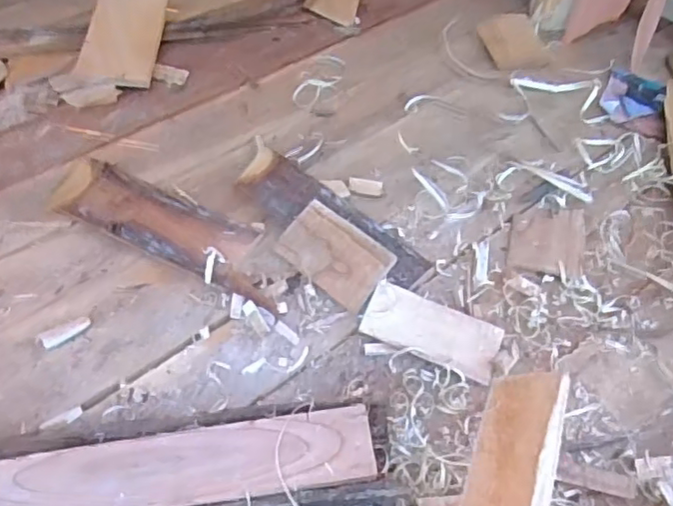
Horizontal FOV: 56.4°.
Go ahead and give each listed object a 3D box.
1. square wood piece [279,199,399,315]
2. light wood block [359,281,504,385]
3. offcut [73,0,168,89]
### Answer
[{"bbox_3d":[-0.001,0.001,0.677,0.123,0.013,0.078,39,89,26],"label":"square wood piece"},{"bbox_3d":[0.096,0.079,0.632,0.135,0.010,0.056,22,66,7],"label":"light wood block"},{"bbox_3d":[-0.295,-0.308,0.875,0.096,0.016,0.200,5,57,-7],"label":"offcut"}]

